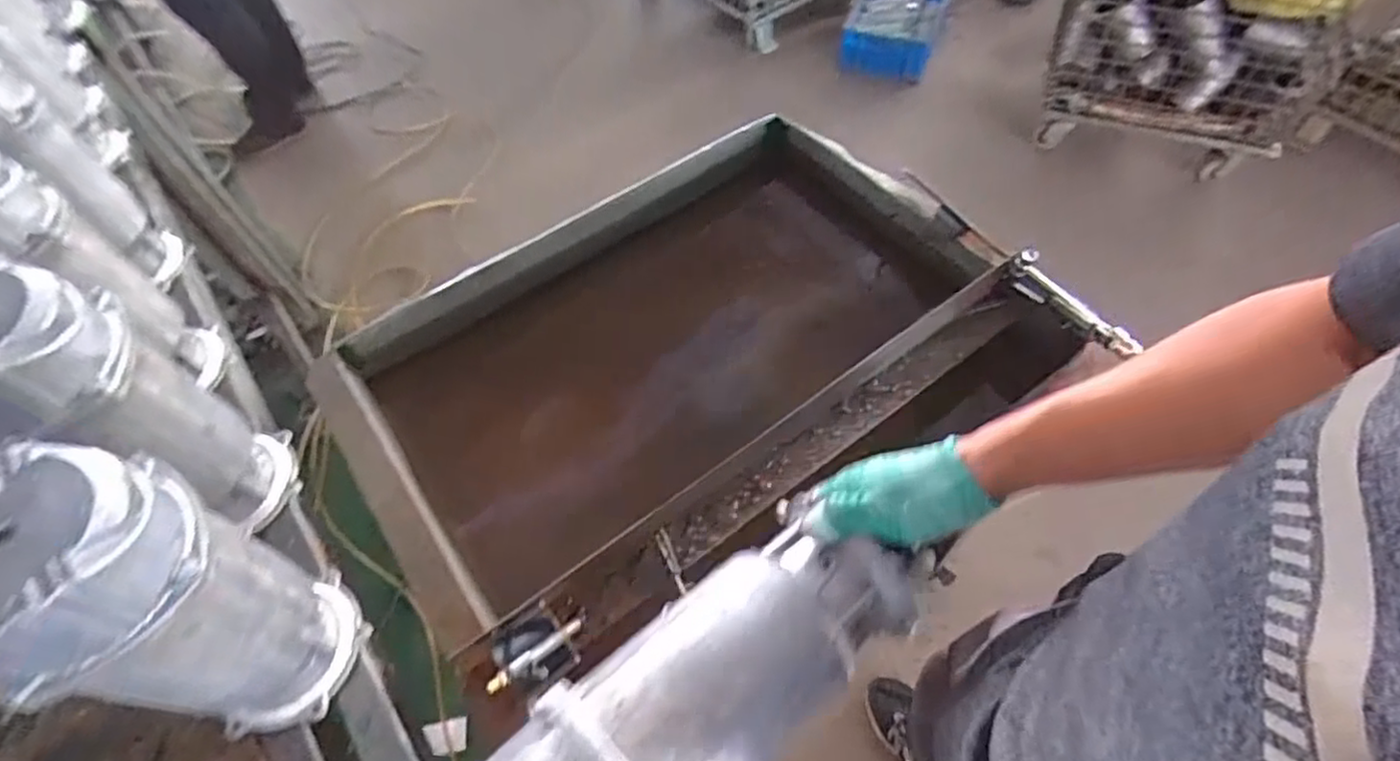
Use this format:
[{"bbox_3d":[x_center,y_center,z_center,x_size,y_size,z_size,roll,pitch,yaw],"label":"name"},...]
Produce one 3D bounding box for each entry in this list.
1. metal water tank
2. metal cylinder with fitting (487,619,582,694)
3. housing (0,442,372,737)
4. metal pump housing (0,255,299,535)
[{"bbox_3d":[0.001,0.004,0.899,0.751,0.298,0.530,-28,59,-13],"label":"metal water tank"},{"bbox_3d":[-0.134,0.236,0.580,0.026,0.014,0.095,36,39,24],"label":"metal cylinder with fitting"},{"bbox_3d":[-0.367,0.164,0.498,0.112,0.310,0.116,-2,57,3],"label":"housing"},{"bbox_3d":[-0.485,0.037,0.586,0.116,0.290,0.137,25,62,19],"label":"metal pump housing"}]

